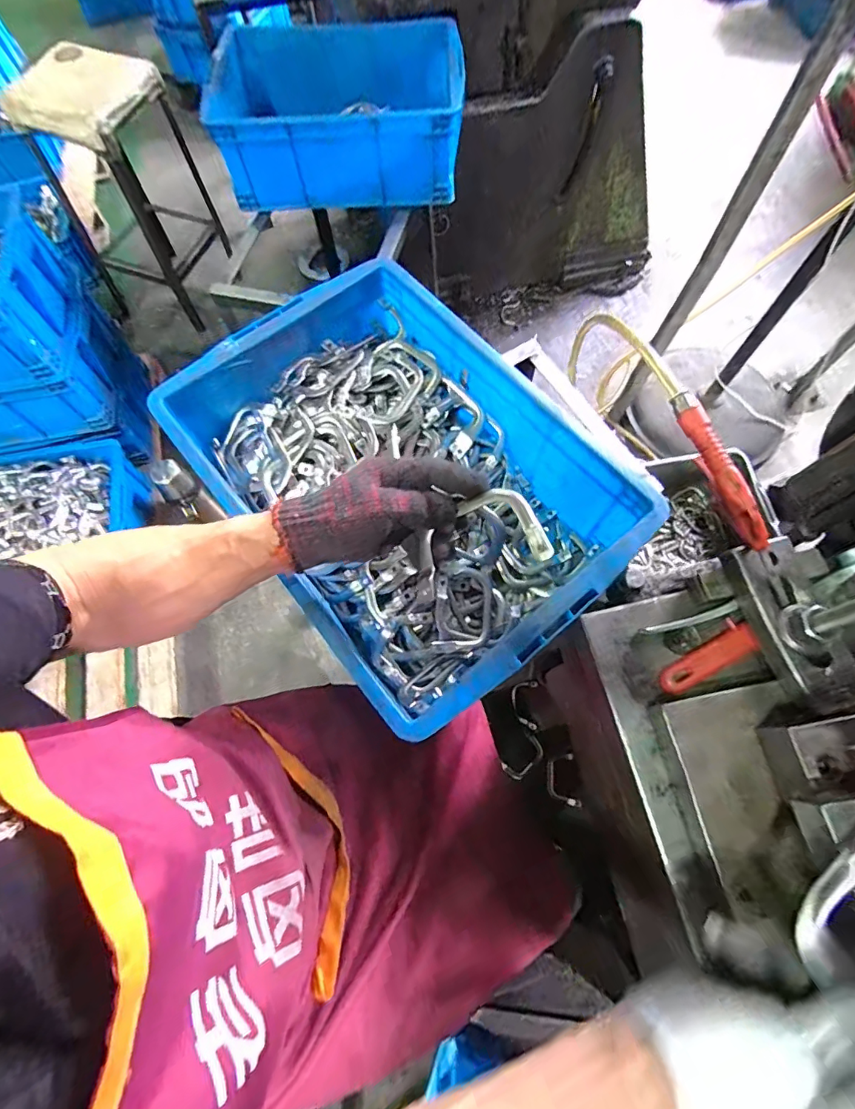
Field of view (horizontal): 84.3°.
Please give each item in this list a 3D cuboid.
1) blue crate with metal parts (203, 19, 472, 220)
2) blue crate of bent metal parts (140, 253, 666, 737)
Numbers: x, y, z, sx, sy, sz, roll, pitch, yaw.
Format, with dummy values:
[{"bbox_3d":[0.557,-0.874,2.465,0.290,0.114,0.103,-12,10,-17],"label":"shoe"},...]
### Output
[{"bbox_3d":[-0.181,-0.933,0.998,0.493,0.166,0.372,-1,68,1],"label":"blue crate with metal parts"},{"bbox_3d":[-0.027,-0.082,0.576,0.338,0.163,0.487,-35,71,-12],"label":"blue crate of bent metal parts"}]

